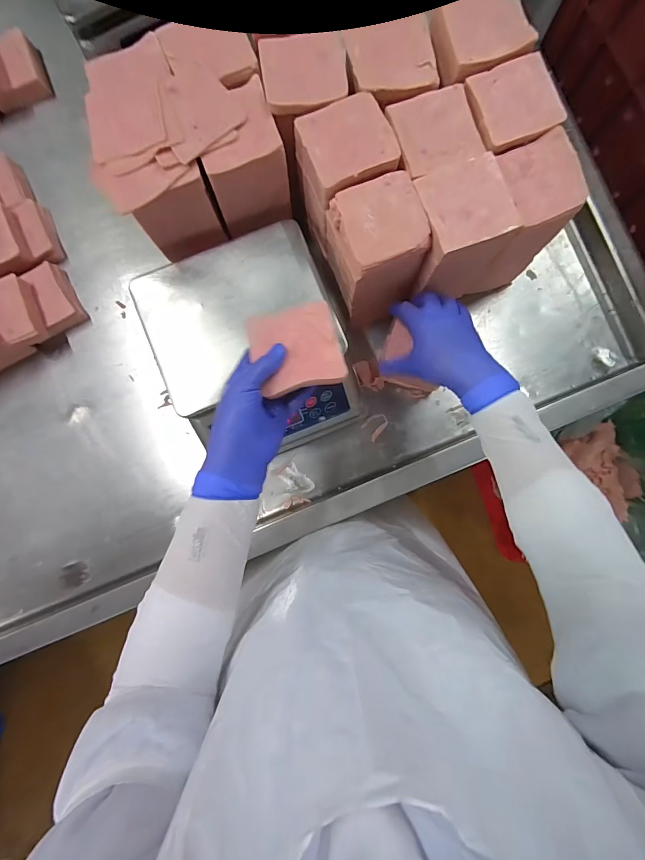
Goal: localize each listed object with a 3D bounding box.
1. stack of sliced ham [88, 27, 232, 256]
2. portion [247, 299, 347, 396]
[{"bbox_3d":[-0.201,-0.321,0.459,0.109,0.153,0.170,-17,87,0],"label":"stack of sliced ham"},{"bbox_3d":[-0.027,-0.083,0.384,0.087,0.013,0.086,-12,85,1],"label":"portion"}]

